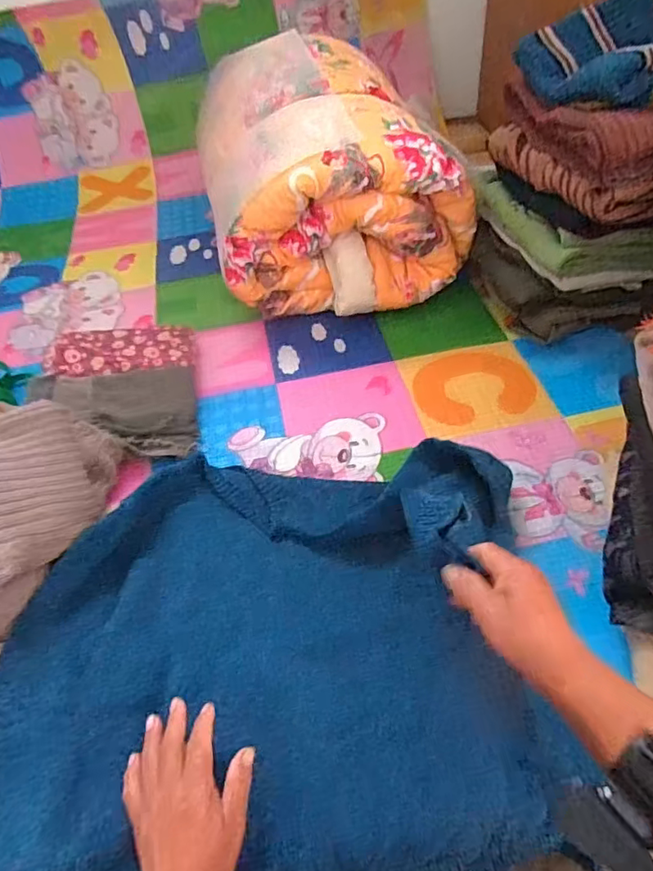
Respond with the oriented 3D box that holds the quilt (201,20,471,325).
[{"bbox_3d":[-0.005,-0.512,1.094,0.431,0.297,0.608,-11,48,-3],"label":"quilt"}]

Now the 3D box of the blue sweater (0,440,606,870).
[{"bbox_3d":[-0.052,0.225,0.584,0.539,0.088,0.491,2,49,9],"label":"blue sweater"}]

